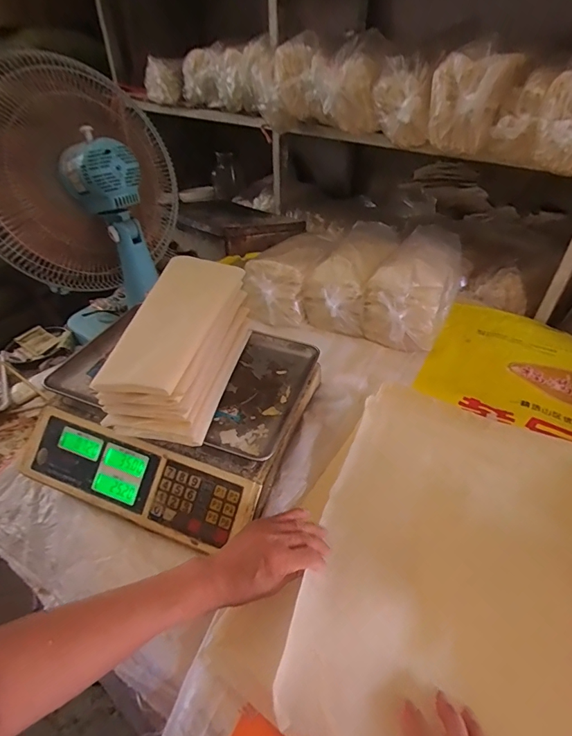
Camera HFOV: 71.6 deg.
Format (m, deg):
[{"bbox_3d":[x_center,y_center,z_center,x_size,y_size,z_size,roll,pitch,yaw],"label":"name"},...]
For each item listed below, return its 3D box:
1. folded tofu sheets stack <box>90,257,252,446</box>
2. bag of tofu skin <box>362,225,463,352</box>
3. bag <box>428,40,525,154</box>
[{"bbox_3d":[-0.140,-0.027,0.527,0.123,0.124,0.243,5,40,7],"label":"folded tofu sheets stack"},{"bbox_3d":[0.269,-0.167,0.787,0.133,0.132,0.285,23,45,25],"label":"bag of tofu skin"},{"bbox_3d":[0.313,-0.446,0.672,0.081,0.134,0.110,-28,47,-29],"label":"bag"}]

